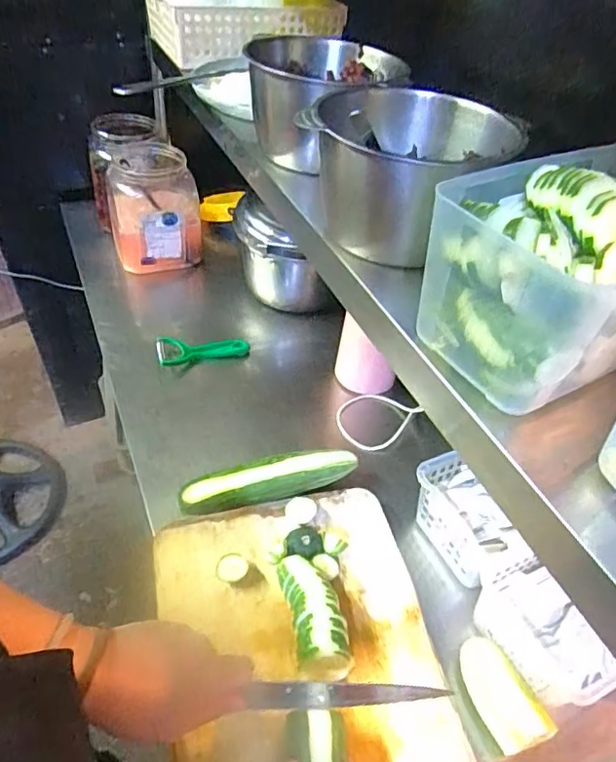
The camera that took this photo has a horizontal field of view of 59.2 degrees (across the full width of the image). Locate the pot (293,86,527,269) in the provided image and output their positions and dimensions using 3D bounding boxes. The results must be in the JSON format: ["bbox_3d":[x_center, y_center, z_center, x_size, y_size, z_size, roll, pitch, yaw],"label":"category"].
[{"bbox_3d":[0.085,-0.180,0.478,0.148,0.101,0.157,4,46,-4],"label":"pot"}]

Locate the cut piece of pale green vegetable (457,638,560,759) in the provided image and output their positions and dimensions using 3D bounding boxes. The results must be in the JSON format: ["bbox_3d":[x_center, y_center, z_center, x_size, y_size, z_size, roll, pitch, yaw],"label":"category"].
[{"bbox_3d":[0.173,0.279,0.488,0.046,0.031,0.090,-13,49,-19],"label":"cut piece of pale green vegetable"}]

